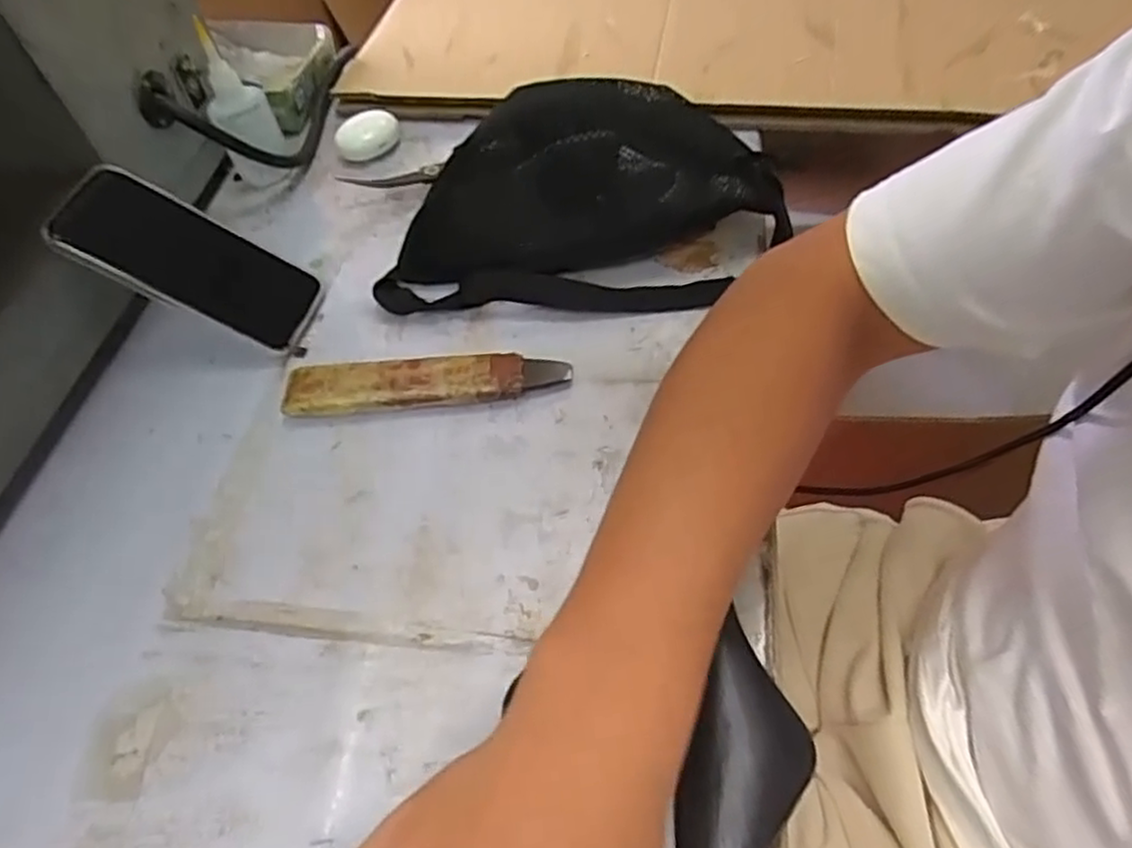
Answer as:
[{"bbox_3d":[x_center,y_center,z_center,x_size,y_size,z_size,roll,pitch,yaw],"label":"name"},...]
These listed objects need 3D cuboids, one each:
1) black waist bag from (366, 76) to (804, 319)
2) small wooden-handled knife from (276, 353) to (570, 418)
[{"bbox_3d":[0.010,-0.165,0.508,0.289,0.104,0.124,0,54,5],"label":"black waist bag"},{"bbox_3d":[-0.093,-0.027,0.483,0.187,0.022,0.037,-5,54,2],"label":"small wooden-handled knife"}]

